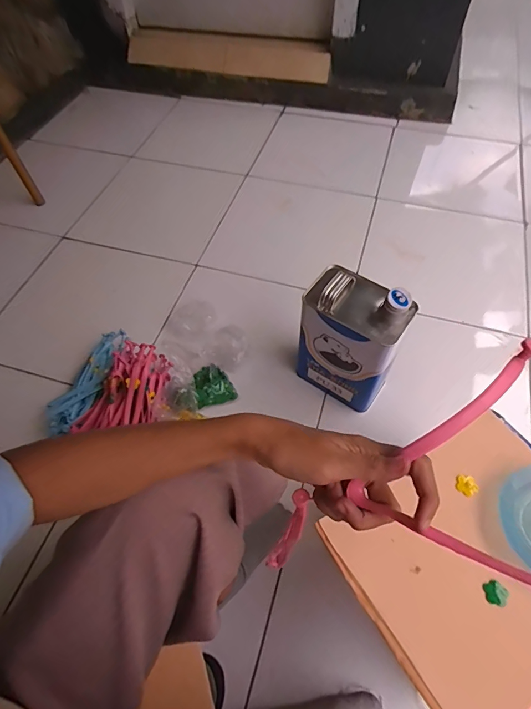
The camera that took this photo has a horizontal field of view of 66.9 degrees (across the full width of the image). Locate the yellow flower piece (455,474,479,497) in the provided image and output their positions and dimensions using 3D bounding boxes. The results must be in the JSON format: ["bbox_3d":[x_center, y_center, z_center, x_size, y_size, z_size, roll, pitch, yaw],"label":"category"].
[{"bbox_3d":[0.242,0.156,0.482,0.024,0.006,0.025,15,59,10],"label":"yellow flower piece"}]

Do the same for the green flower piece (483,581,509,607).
[{"bbox_3d":[0.243,0.251,0.423,0.023,0.004,0.022,-1,57,1],"label":"green flower piece"}]

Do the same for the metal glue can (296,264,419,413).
[{"bbox_3d":[0.154,-0.027,0.734,0.171,0.253,0.105,31,63,19],"label":"metal glue can"}]

